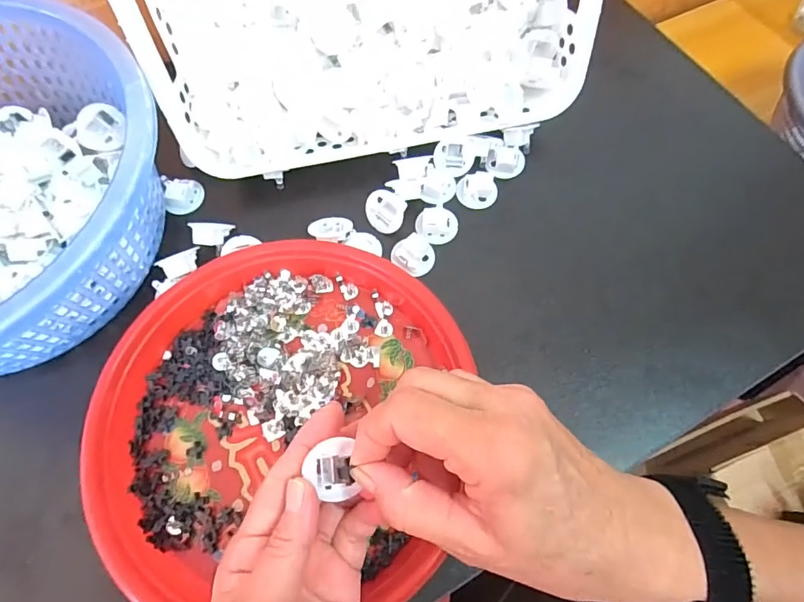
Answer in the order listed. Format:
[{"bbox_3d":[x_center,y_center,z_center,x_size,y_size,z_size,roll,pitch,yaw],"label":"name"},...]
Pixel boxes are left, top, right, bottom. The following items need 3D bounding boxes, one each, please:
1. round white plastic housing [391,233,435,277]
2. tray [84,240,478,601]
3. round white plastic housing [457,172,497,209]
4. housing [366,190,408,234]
[{"bbox_3d":[0.009,-0.036,0.352,0.030,0.014,0.030,0,68,0],"label":"round white plastic housing"},{"bbox_3d":[-0.076,0.069,0.304,0.229,0.034,0.234,0,68,0],"label":"tray"},{"bbox_3d":[0.061,-0.089,0.378,0.031,0.020,0.028,0,68,0],"label":"round white plastic housing"},{"bbox_3d":[-0.011,-0.071,0.365,0.032,0.032,0.017,16,25,18],"label":"housing"}]

